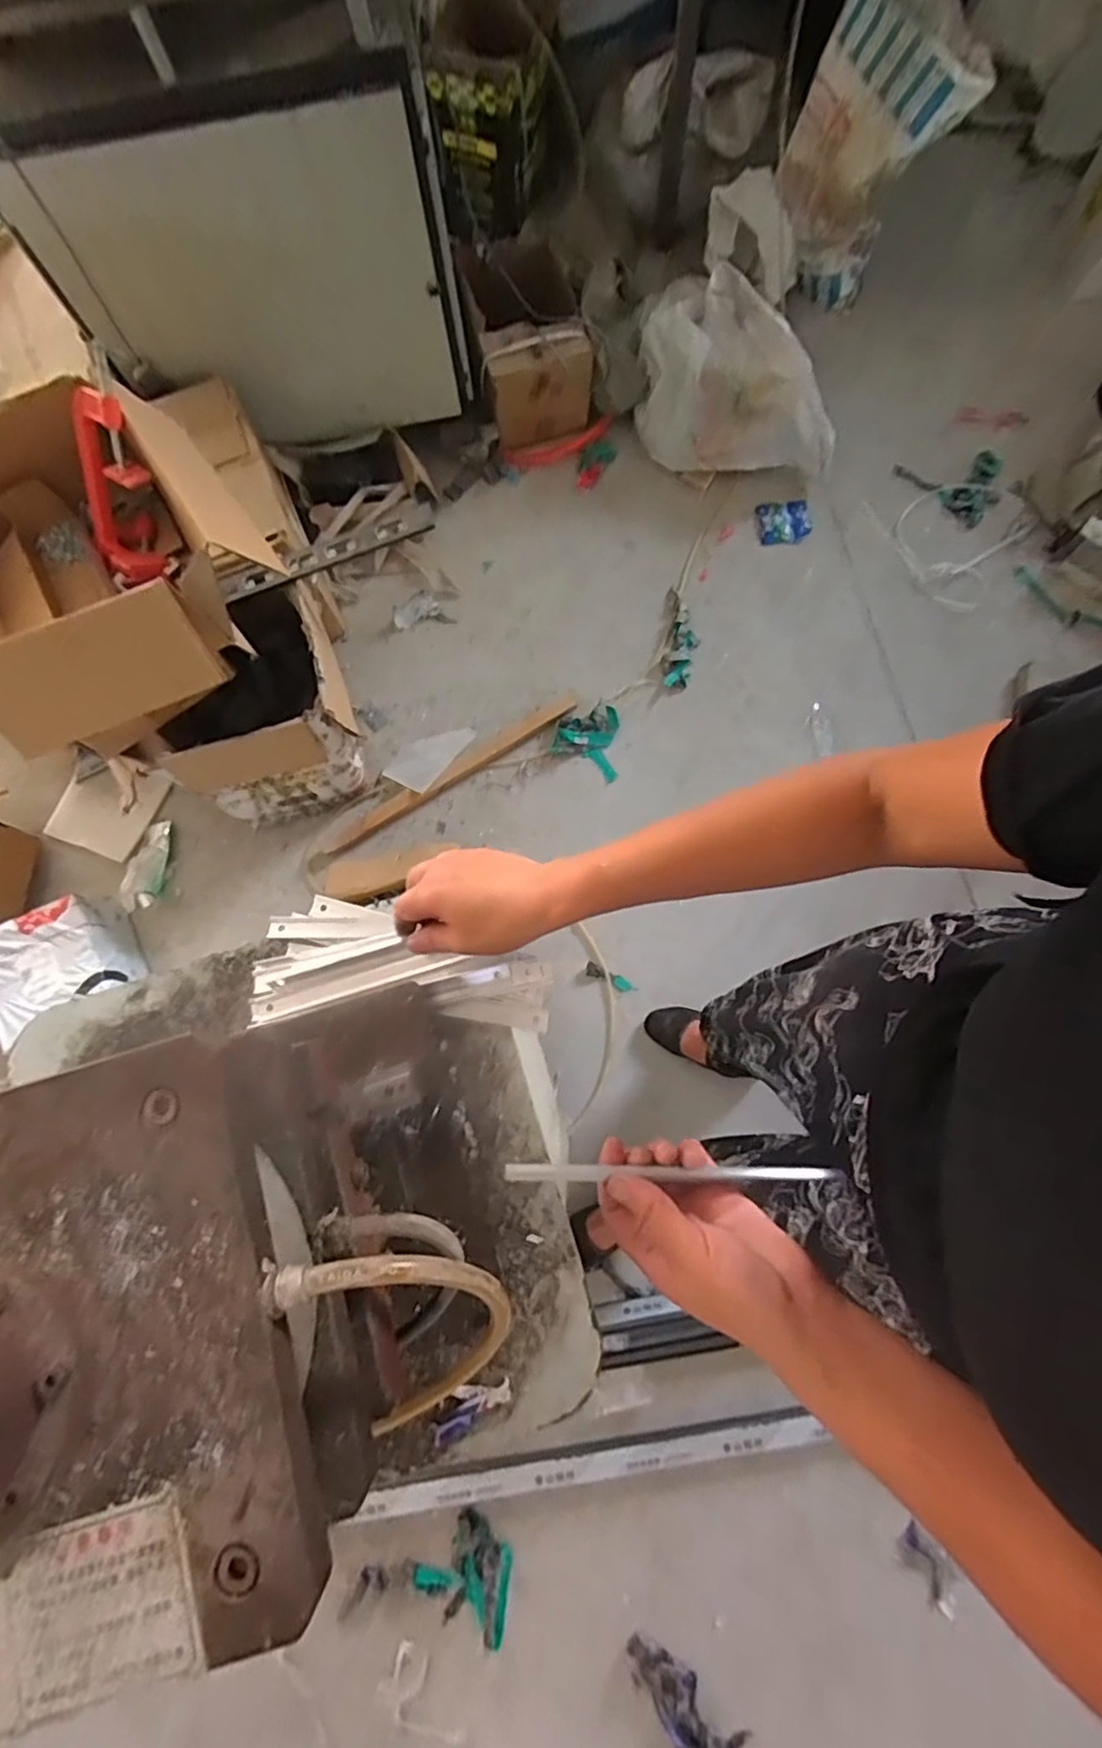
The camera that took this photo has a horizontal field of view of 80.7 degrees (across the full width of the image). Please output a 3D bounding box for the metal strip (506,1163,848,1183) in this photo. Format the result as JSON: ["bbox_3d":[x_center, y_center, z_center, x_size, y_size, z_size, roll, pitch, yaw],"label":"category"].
[{"bbox_3d":[0.080,0.190,0.412,0.216,0.015,0.010,5,78,-8],"label":"metal strip"}]

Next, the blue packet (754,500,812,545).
[{"bbox_3d":[0.561,-0.856,1.573,0.121,0.019,0.109,-4,80,10],"label":"blue packet"}]

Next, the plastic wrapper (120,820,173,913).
[{"bbox_3d":[-0.895,-0.024,1.433,0.091,0.030,0.202,14,78,4],"label":"plastic wrapper"}]

